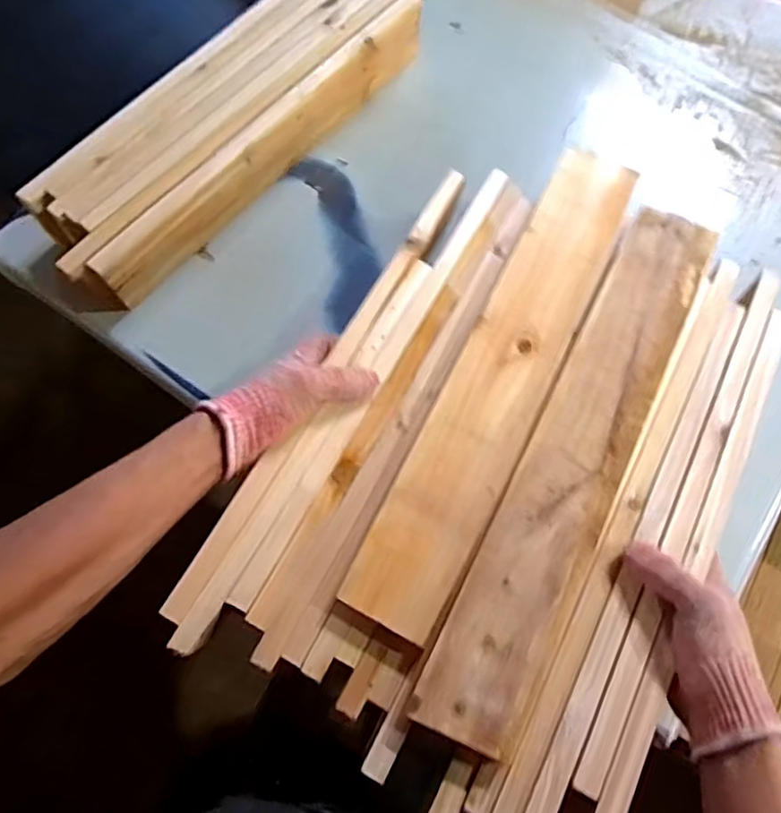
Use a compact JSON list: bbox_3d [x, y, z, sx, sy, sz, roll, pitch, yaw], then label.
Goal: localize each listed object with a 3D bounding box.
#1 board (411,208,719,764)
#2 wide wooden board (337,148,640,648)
[{"bbox_3d":[0.159,0.028,0.497,0.076,0.019,0.483,26,72,10],"label":"board"},{"bbox_3d":[0.102,-0.038,0.522,0.078,0.018,0.470,25,72,10],"label":"wide wooden board"}]

